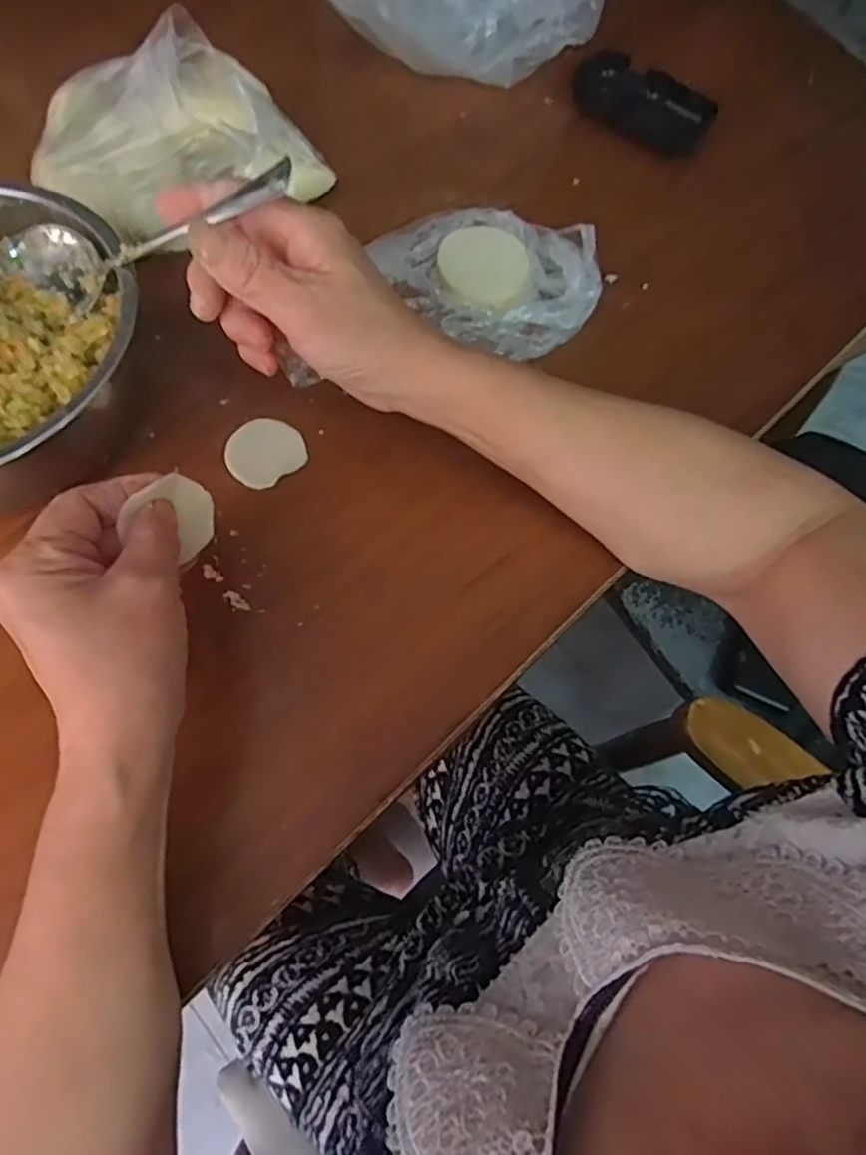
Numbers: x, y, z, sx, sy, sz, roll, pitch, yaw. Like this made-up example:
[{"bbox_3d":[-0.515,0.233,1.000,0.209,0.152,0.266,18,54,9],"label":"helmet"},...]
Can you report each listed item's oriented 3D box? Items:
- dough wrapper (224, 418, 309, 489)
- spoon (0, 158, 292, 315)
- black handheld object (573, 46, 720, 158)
[{"bbox_3d":[-0.098,-0.074,0.387,0.044,0.004,0.045,1,68,-2],"label":"dough wrapper"},{"bbox_3d":[-0.141,-0.167,0.319,0.179,0.033,0.034,-2,64,28],"label":"spoon"},{"bbox_3d":[0.162,-0.369,0.515,0.115,0.032,0.048,37,71,12],"label":"black handheld object"}]

